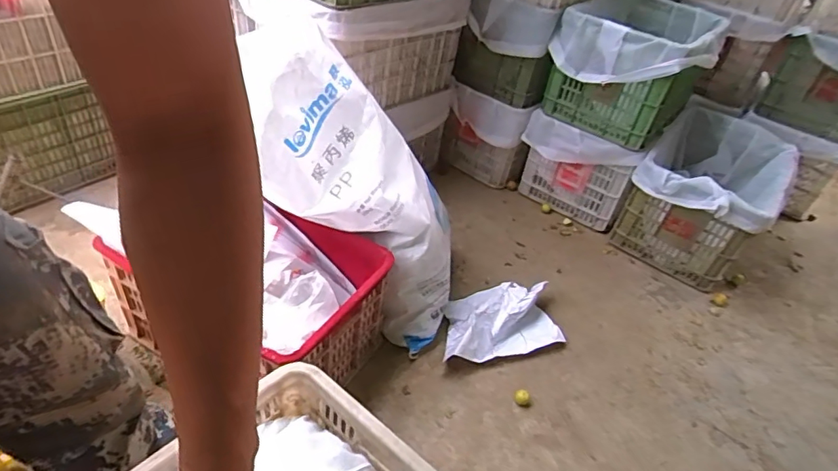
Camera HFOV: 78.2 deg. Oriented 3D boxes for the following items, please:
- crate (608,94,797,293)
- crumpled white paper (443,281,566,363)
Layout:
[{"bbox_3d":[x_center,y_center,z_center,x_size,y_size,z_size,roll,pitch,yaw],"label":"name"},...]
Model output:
[{"bbox_3d":[0.952,-0.147,1.738,0.392,0.358,0.663,31,44,22],"label":"crate"},{"bbox_3d":[0.196,0.222,1.360,0.328,0.084,0.217,-8,44,-21],"label":"crumpled white paper"}]

